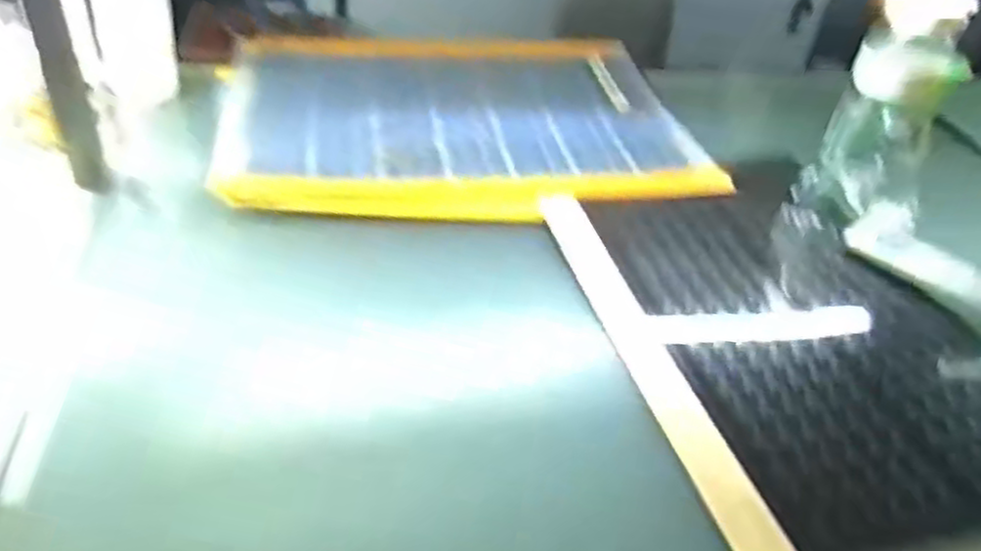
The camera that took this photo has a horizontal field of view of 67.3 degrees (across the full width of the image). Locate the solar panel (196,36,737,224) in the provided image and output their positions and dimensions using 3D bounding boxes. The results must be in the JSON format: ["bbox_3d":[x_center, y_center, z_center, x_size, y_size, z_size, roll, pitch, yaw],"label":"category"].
[{"bbox_3d":[-0.035,-0.209,0.903,0.542,0.029,0.427,-2,40,-11],"label":"solar panel"}]

